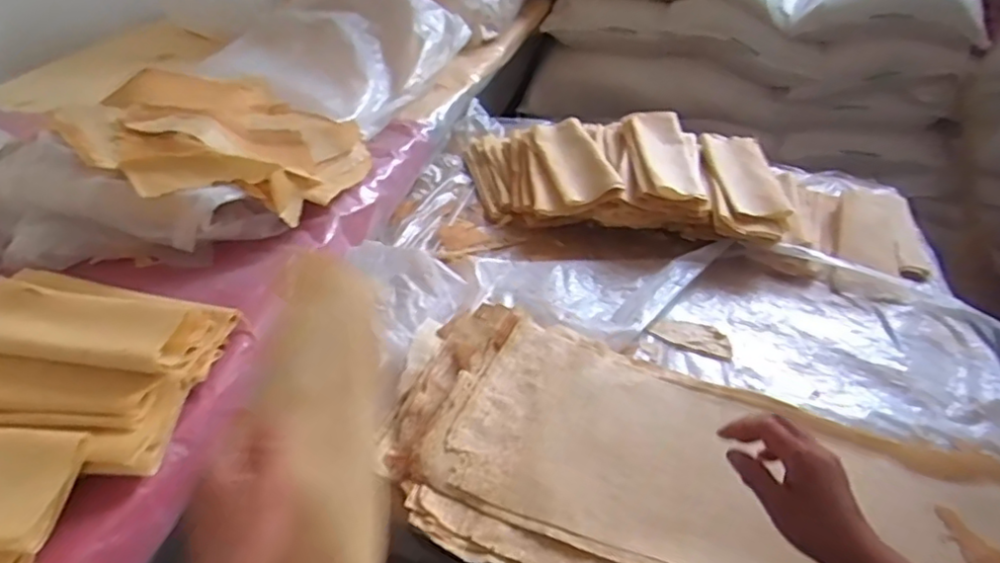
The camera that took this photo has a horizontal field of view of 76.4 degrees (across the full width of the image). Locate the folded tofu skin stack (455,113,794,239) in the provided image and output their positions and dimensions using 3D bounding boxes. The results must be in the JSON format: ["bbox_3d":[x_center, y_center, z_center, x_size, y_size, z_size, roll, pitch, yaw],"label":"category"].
[{"bbox_3d":[0.241,-0.212,1.214,0.617,0.124,0.306,7,40,3],"label":"folded tofu skin stack"}]

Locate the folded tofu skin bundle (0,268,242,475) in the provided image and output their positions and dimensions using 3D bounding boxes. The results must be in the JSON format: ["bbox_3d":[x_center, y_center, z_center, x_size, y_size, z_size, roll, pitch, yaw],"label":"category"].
[{"bbox_3d":[-0.452,0.072,0.642,0.288,0.059,0.211,7,40,3],"label":"folded tofu skin bundle"}]

